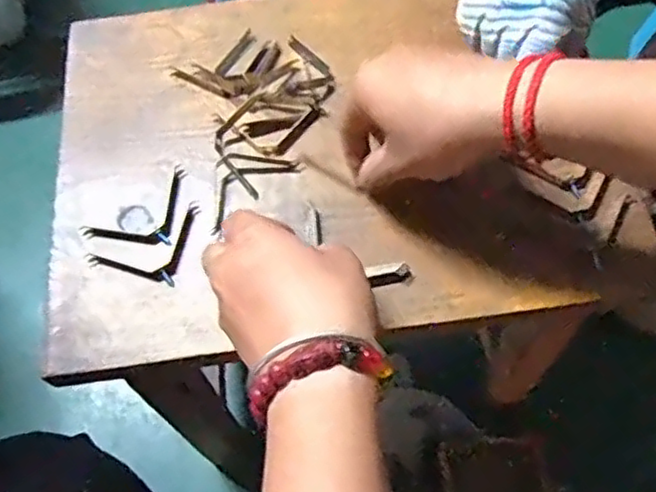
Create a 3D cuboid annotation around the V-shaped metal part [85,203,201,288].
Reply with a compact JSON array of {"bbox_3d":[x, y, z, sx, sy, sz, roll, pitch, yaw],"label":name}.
[{"bbox_3d":[-0.121,-0.007,0.449,0.059,0.004,0.058,13,64,9],"label":"V-shaped metal part"}]

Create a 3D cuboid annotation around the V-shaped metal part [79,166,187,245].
[{"bbox_3d":[-0.130,-0.029,0.458,0.059,0.004,0.059,4,63,5],"label":"V-shaped metal part"}]

